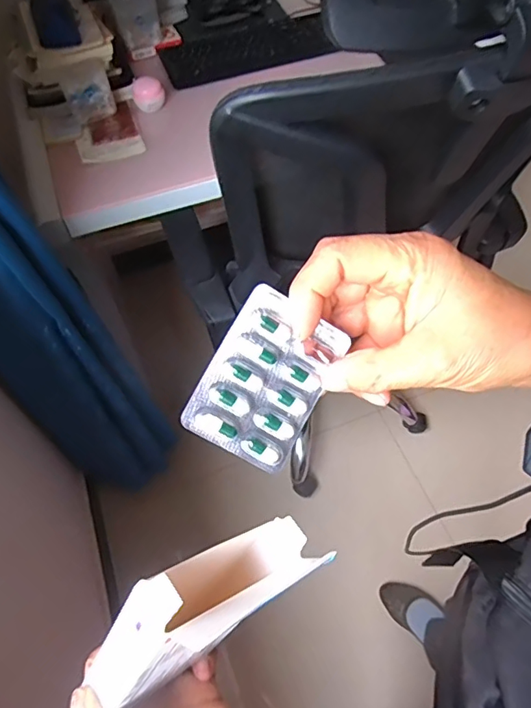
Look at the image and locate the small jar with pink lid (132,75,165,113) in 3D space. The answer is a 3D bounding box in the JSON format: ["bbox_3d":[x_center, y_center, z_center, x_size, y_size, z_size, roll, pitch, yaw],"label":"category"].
[{"bbox_3d":[-0.217,-0.485,0.941,0.057,0.042,0.048,-17,59,-5],"label":"small jar with pink lid"}]

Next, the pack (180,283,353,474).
[{"bbox_3d":[0.001,0.013,0.246,0.055,0.006,0.077,31,84,-10],"label":"pack"}]

